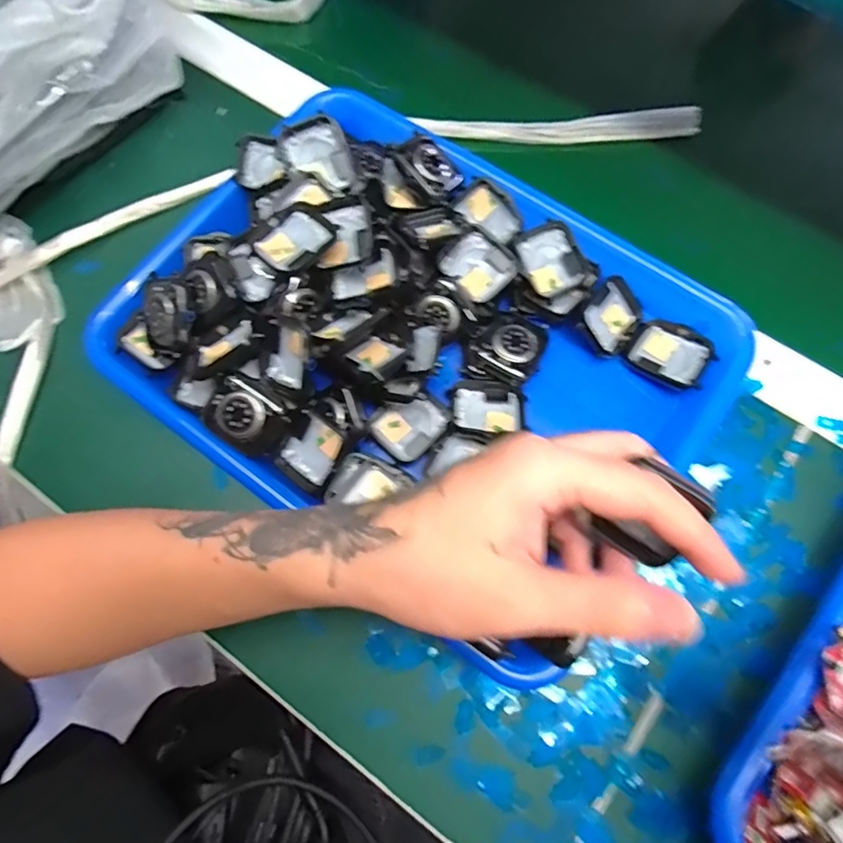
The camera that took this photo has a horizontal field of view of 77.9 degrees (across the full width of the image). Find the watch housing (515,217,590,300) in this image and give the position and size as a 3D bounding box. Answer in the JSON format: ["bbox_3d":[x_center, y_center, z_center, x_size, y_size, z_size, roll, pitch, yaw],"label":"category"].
[{"bbox_3d":[0.078,-0.098,0.319,0.036,0.009,0.043,-26,94,-3],"label":"watch housing"}]

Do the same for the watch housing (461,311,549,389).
[{"bbox_3d":[0.052,-0.045,0.316,0.041,0.018,0.044,23,75,8],"label":"watch housing"}]

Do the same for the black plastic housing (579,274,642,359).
[{"bbox_3d":[0.114,-0.064,0.319,0.038,0.013,0.040,45,72,-27],"label":"black plastic housing"}]

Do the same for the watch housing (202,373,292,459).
[{"bbox_3d":[-0.096,-0.003,0.284,0.042,0.008,0.034,34,77,11],"label":"watch housing"}]

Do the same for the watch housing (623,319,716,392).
[{"bbox_3d":[0.150,-0.042,0.317,0.045,0.009,0.038,35,77,11],"label":"watch housing"}]

